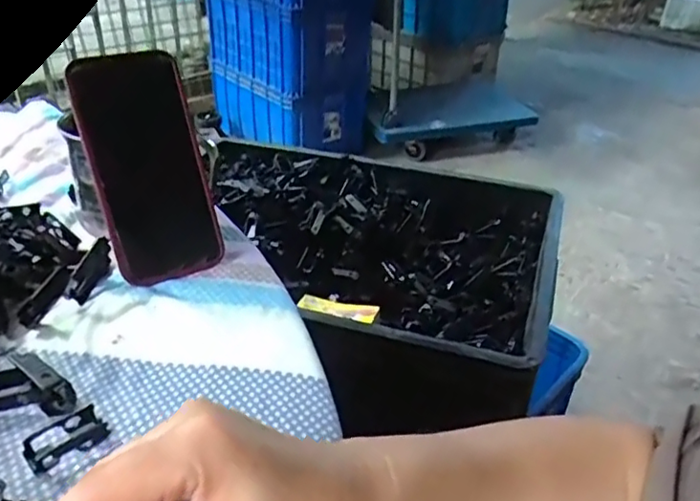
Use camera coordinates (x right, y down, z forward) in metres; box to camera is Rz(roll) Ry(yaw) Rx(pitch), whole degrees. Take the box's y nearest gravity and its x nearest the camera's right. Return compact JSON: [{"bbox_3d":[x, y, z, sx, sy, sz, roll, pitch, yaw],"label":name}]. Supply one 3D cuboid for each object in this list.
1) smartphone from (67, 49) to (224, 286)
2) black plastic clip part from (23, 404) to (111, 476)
[{"bbox_3d":[-0.143,-0.058,0.427,0.074,0.159,0.012,-19,13,-29],"label":"smartphone"},{"bbox_3d":[-0.150,0.099,0.314,0.023,0.008,0.039,30,42,34],"label":"black plastic clip part"}]

